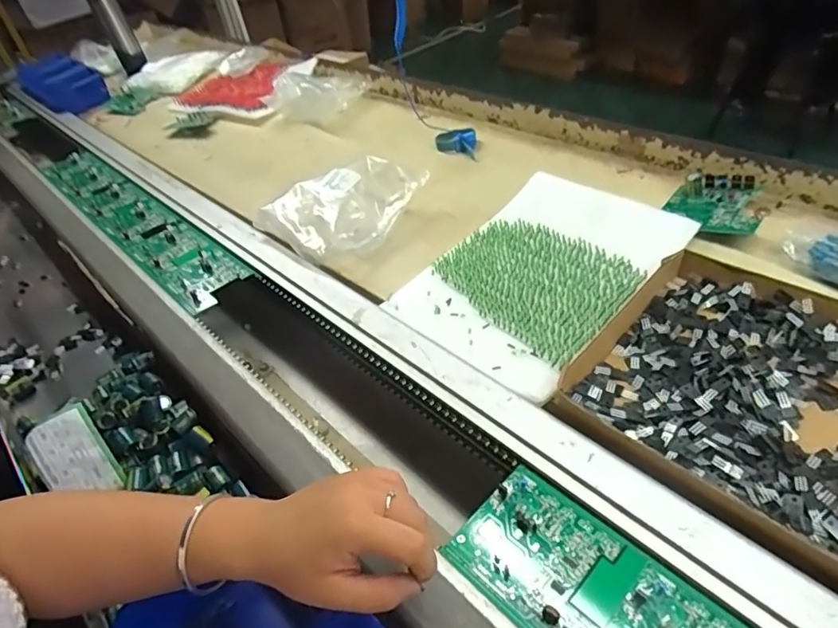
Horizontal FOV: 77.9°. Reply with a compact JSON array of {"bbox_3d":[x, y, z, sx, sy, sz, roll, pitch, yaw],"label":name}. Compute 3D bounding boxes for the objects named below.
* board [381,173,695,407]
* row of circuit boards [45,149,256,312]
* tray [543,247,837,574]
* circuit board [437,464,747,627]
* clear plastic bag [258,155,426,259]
[{"bbox_3d":[0.130,-0.044,0.577,0.205,0.032,0.288,29,58,35],"label":"board"},{"bbox_3d":[-0.472,-0.168,0.830,0.090,0.016,0.657,-35,48,-28],"label":"row of circuit boards"},{"bbox_3d":[0.302,0.072,0.399,0.231,0.031,0.314,-35,48,-28],"label":"tray"},{"bbox_3d":[0.123,0.189,0.330,0.095,0.007,0.211,-36,48,-29],"label":"circuit board"},{"bbox_3d":[-0.094,-0.141,0.670,0.174,0.069,0.122,-32,47,-26],"label":"clear plastic bag"}]

